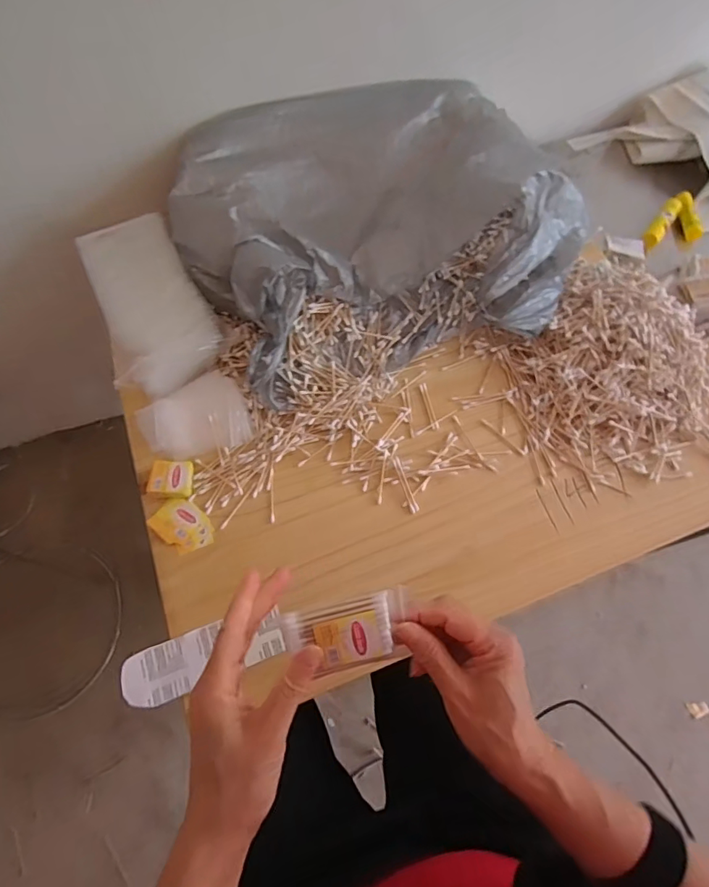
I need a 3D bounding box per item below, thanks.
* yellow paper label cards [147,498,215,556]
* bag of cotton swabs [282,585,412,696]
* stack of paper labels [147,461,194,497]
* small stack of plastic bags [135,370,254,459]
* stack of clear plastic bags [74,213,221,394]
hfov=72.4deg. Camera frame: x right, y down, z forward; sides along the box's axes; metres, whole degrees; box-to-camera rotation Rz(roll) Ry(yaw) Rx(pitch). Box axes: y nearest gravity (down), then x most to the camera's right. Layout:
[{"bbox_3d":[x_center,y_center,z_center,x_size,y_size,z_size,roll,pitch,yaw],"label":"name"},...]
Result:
[{"bbox_3d":[-0.206,0.100,0.585,0.073,0.009,0.053,39,71,16],"label":"yellow paper label cards"},{"bbox_3d":[-0.002,0.136,0.341,0.084,0.017,0.061,-12,102,-5],"label":"bag of cotton swabs"},{"bbox_3d":[-0.225,0.044,0.596,0.047,0.026,0.044,0,65,0],"label":"stack of paper labels"},{"bbox_3d":[-0.210,-0.038,0.632,0.132,0.029,0.106,-17,66,-8],"label":"small stack of plastic bags"},{"bbox_3d":[-0.282,-0.196,0.669,0.142,0.069,0.251,-22,67,-10],"label":"stack of clear plastic bags"}]

